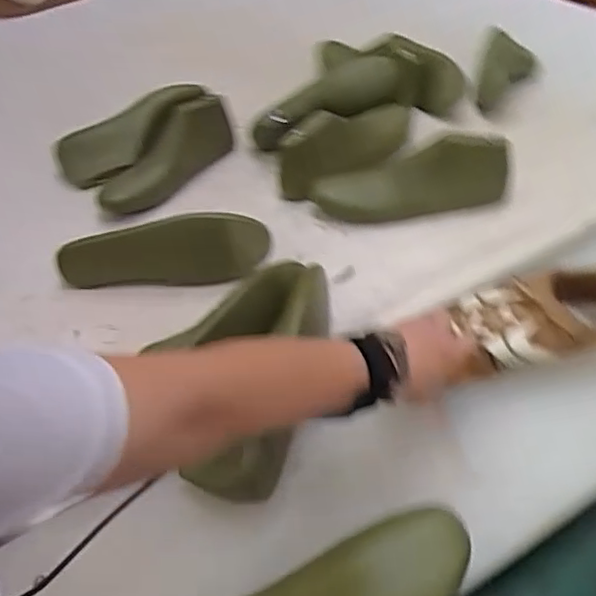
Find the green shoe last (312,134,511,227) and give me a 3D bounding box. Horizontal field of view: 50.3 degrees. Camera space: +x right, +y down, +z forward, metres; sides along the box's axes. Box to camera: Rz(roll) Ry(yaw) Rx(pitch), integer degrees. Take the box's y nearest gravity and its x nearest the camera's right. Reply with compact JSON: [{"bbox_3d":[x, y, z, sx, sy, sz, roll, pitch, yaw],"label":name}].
[{"bbox_3d":[0.151,-0.151,0.852,0.253,0.087,0.054,-10,41,16],"label":"green shoe last"}]

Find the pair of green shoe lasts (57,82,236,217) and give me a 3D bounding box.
[{"bbox_3d":[-0.225,-0.238,0.957,0.231,0.108,0.179,-35,50,-27],"label":"pair of green shoe lasts"}]

